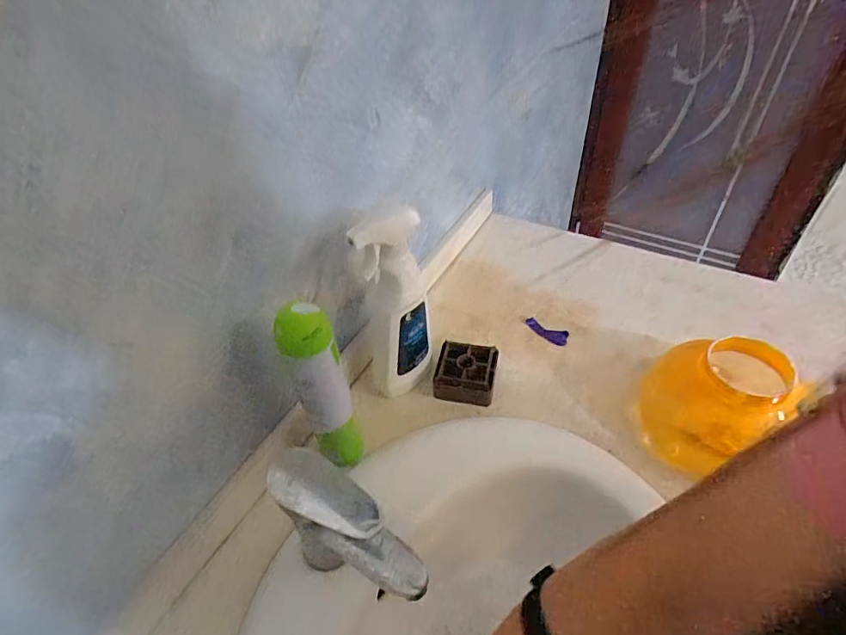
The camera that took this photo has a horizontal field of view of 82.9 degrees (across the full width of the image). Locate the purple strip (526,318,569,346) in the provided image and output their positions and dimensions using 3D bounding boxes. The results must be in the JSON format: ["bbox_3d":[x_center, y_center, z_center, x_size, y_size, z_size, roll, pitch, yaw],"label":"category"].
[{"bbox_3d":[0.184,0.021,0.716,0.066,0.007,0.029,21,51,23],"label":"purple strip"}]

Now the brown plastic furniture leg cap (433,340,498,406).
[{"bbox_3d":[0.057,0.073,0.645,0.077,0.039,0.073,-2,46,2],"label":"brown plastic furniture leg cap"}]

